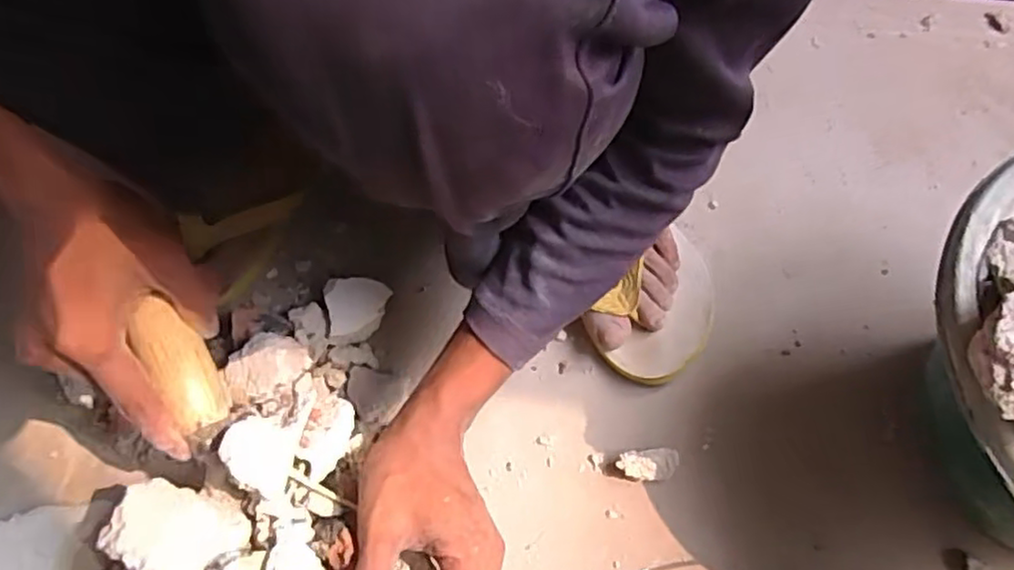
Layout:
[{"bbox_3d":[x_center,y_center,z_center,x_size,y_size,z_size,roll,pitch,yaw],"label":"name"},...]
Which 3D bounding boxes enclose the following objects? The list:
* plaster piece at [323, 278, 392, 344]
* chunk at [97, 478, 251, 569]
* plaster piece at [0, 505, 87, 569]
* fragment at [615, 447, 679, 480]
[{"bbox_3d":[-0.110,0.019,0.511,0.046,0.029,0.044,-11,64,-2],"label":"plaster piece"},{"bbox_3d":[-0.167,0.125,0.345,0.059,0.025,0.049,30,71,15],"label":"chunk"},{"bbox_3d":[-0.316,0.178,0.451,0.067,0.033,0.053,-8,64,-1],"label":"plaster piece"},{"bbox_3d":[0.095,0.122,0.466,0.041,0.016,0.020,-3,64,1],"label":"fragment"}]

